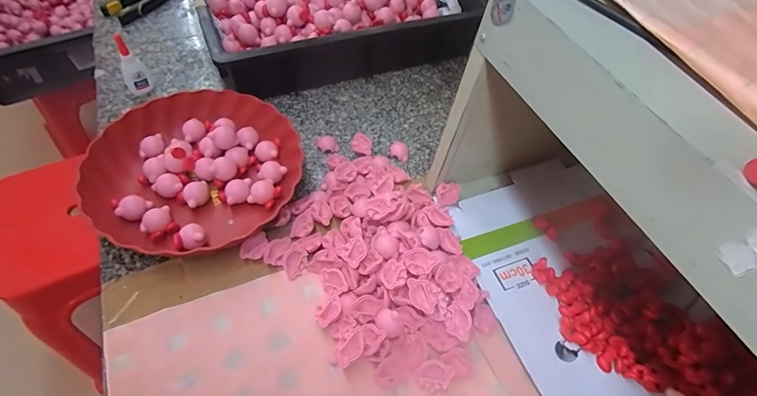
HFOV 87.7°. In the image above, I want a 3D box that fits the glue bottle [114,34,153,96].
[{"bbox_3d":[-0.352,-0.190,0.557,0.033,0.084,0.032,-23,60,-19],"label":"glue bottle"}]

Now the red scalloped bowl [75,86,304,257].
[{"bbox_3d":[-0.220,-0.038,0.487,0.222,0.052,0.233,2,55,-3],"label":"red scalloped bowl"}]

